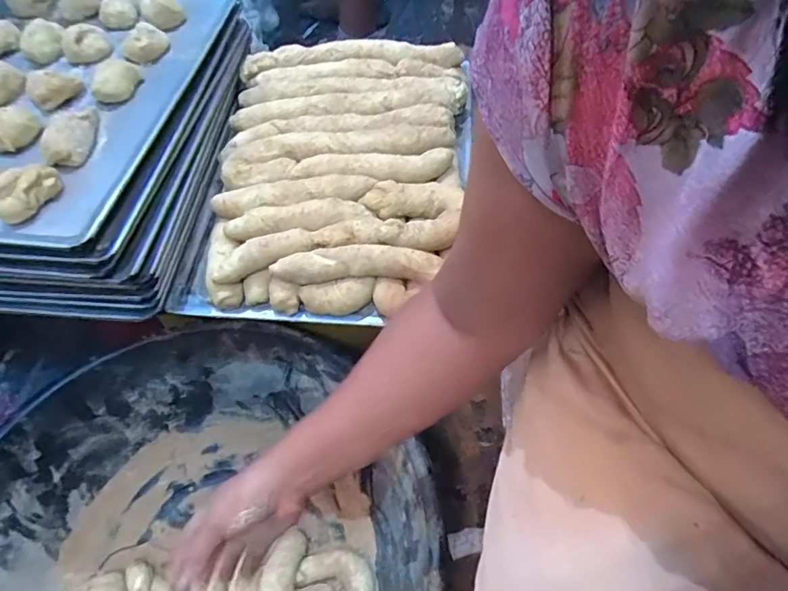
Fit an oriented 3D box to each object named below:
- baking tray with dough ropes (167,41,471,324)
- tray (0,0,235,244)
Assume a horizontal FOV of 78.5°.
[{"bbox_3d":[-0.073,-0.162,0.592,0.306,0.076,0.418,7,55,6],"label":"baking tray with dough ropes"},{"bbox_3d":[-0.402,-0.235,0.523,0.350,0.036,0.450,3,55,4],"label":"tray"}]

